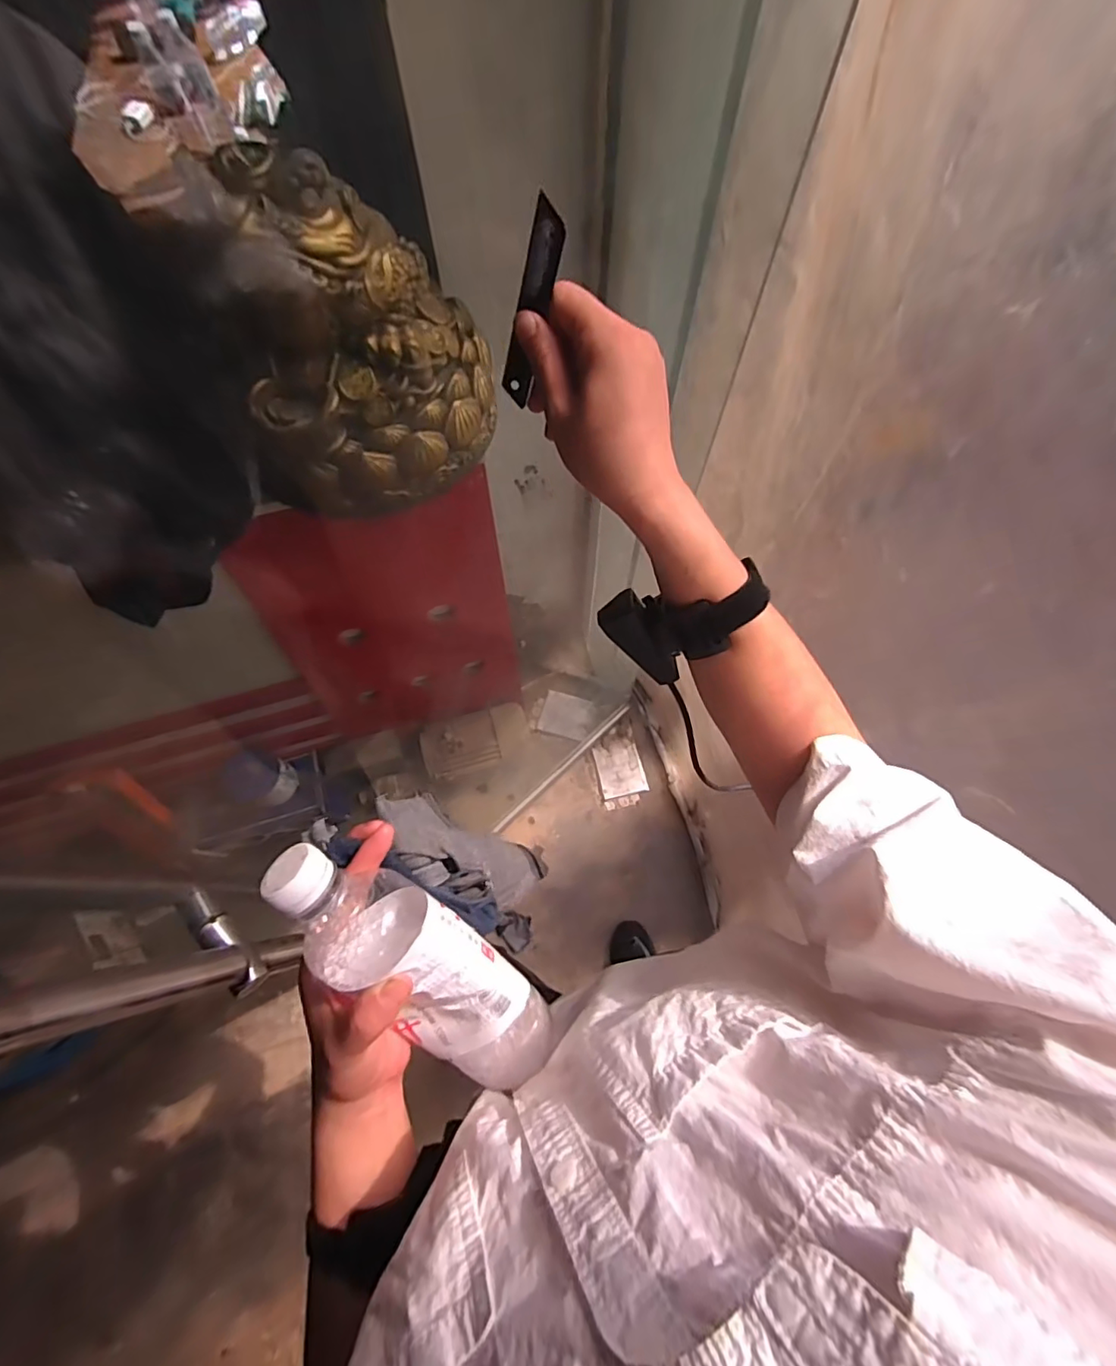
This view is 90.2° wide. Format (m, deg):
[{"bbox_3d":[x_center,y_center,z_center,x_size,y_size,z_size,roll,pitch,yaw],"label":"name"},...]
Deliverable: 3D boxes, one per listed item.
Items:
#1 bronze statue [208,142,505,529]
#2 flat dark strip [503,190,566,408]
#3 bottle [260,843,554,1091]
[{"bbox_3d":[-0.192,-0.327,0.545,0.237,0.269,0.157,-14,69,-4],"label":"bronze statue"},{"bbox_3d":[-0.015,-0.209,0.314,0.018,0.100,0.004,26,51,0],"label":"flat dark strip"},{"bbox_3d":[-0.082,0.169,0.334,0.069,0.057,0.219,-44,113,-14],"label":"bottle"}]

